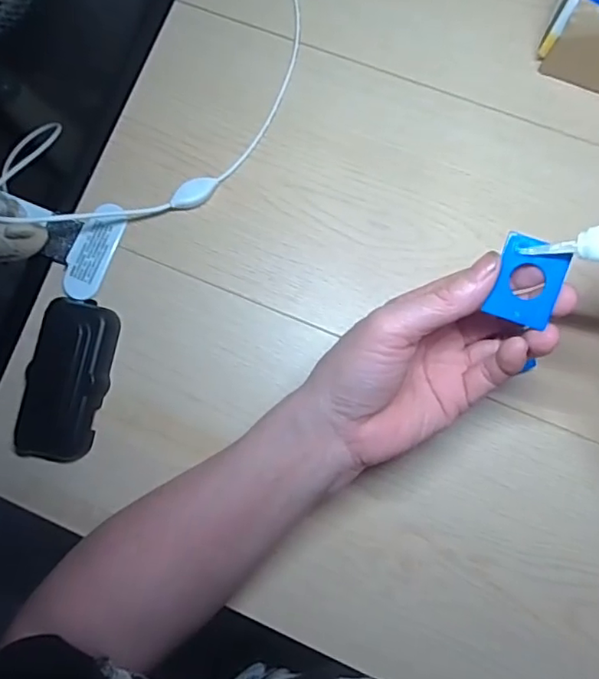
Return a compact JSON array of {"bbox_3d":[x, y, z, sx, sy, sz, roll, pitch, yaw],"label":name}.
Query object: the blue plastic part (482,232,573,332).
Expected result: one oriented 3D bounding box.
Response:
[{"bbox_3d":[0.112,-0.029,0.274,0.032,0.011,0.038,21,85,8],"label":"blue plastic part"}]

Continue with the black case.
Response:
[{"bbox_3d":[-0.161,0.029,0.390,0.050,0.026,0.110,14,84,7],"label":"black case"}]

